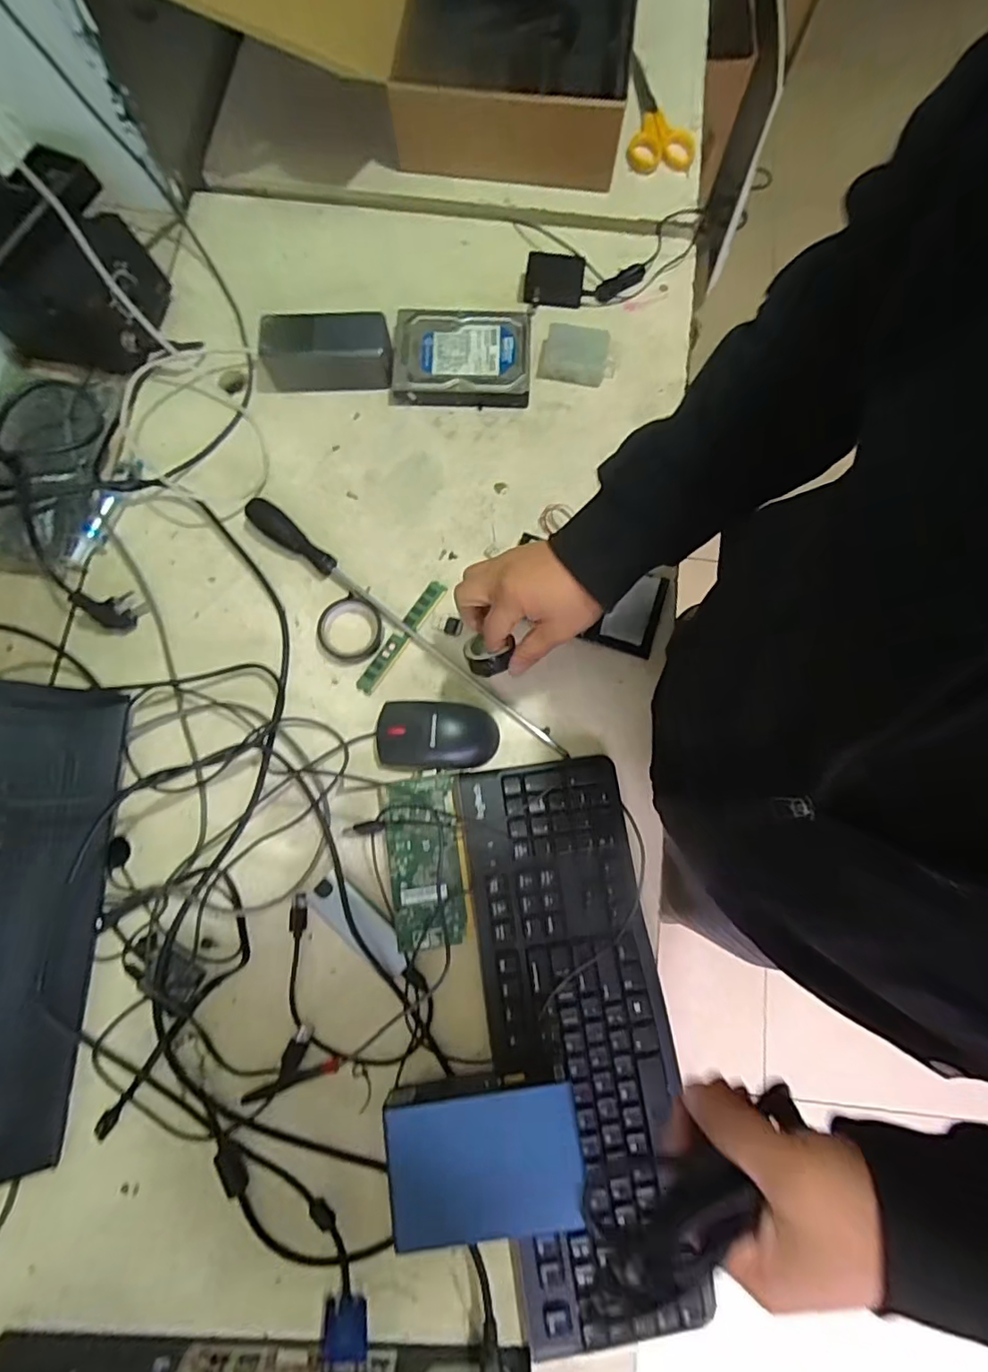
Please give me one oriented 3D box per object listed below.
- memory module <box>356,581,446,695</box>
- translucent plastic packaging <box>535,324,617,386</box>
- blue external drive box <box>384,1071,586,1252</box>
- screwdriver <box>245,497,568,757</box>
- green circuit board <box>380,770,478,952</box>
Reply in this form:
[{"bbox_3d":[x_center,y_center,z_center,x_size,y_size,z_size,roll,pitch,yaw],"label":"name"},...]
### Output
[{"bbox_3d":[-0.091,-0.049,0.562,0.018,0.006,0.131,33,79,7],"label":"memory module"},{"bbox_3d":[0.090,-0.358,0.613,0.078,0.021,0.061,9,77,2],"label":"translucent plastic packaging"},{"bbox_3d":[-0.008,0.355,0.434,0.141,0.054,0.090,-6,77,-2],"label":"blue external drive box"},{"bbox_3d":[-0.093,-0.056,0.547,0.393,0.026,0.031,40,80,8],"label":"screwdriver"},{"bbox_3d":[-0.060,0.154,0.507,0.069,0.011,0.145,-8,77,-2],"label":"green circuit board"}]

